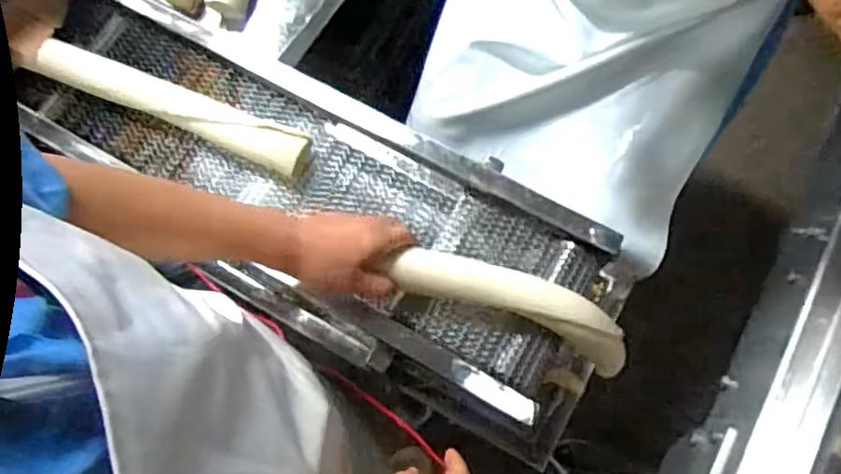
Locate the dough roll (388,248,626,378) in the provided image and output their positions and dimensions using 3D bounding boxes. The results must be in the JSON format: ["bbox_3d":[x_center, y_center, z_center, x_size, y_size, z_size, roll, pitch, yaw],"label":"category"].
[{"bbox_3d":[0.096,0.068,0.663,0.257,0.053,0.057,21,72,-5],"label":"dough roll"}]

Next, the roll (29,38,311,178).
[{"bbox_3d":[-0.279,-0.145,0.736,0.325,0.050,0.045,22,72,7],"label":"roll"}]

